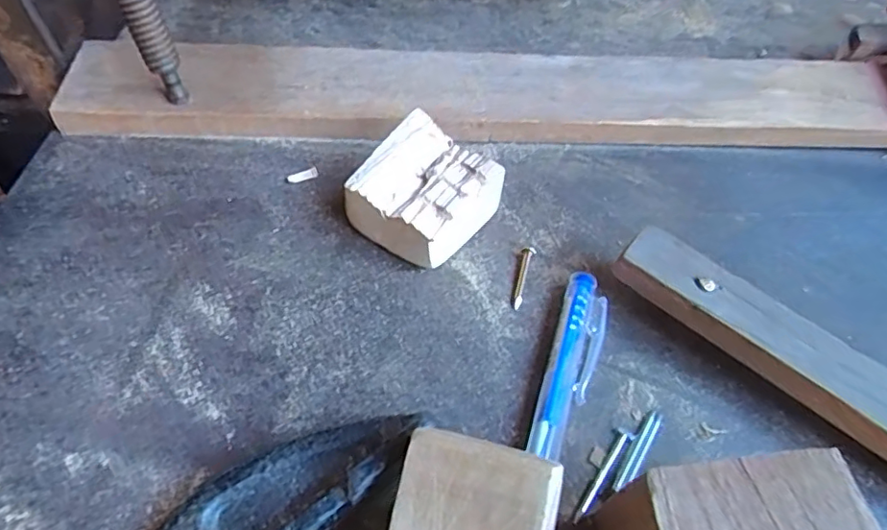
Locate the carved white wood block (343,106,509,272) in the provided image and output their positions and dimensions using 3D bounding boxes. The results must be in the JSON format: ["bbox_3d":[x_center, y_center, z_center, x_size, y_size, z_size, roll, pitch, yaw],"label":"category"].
[{"bbox_3d":[-0.005,-0.023,0.197,0.042,0.025,0.042,29,59,16],"label":"carved white wood block"}]

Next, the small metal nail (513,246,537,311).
[{"bbox_3d":[0.027,0.003,0.195,0.004,0.004,0.025,13,56,6],"label":"small metal nail"}]

